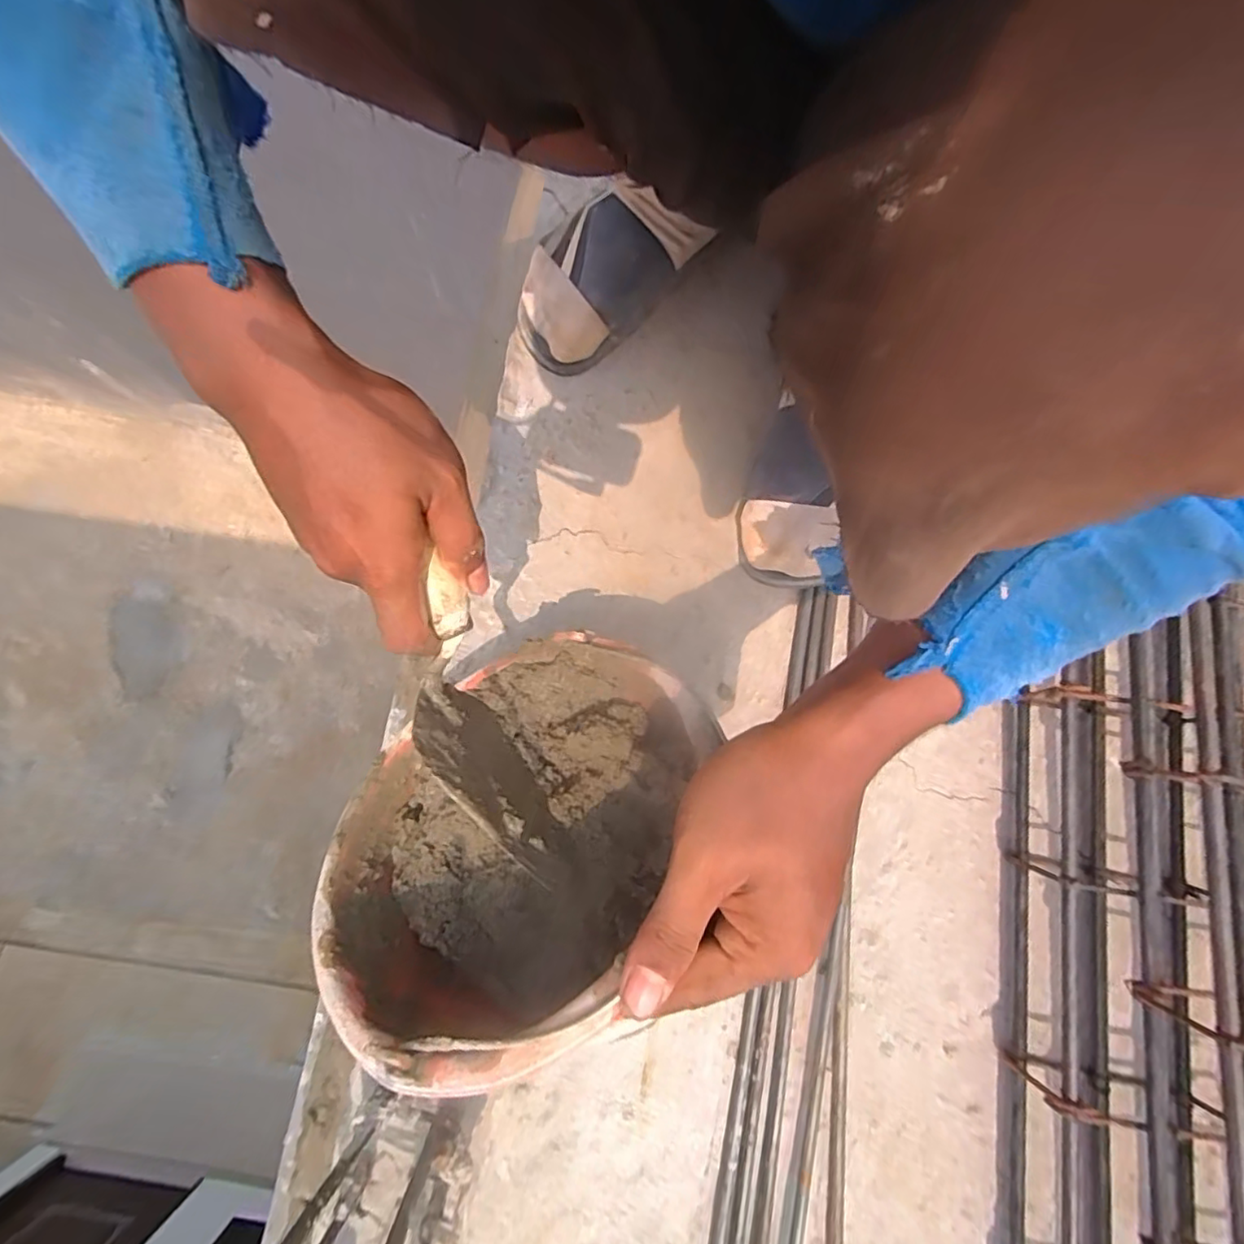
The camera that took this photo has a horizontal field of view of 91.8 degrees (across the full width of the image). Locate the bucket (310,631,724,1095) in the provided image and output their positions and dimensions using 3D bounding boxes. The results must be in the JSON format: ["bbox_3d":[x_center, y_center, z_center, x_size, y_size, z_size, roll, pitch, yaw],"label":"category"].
[{"bbox_3d":[-0.066,0.105,0.332,0.188,0.144,0.218,18,79,3],"label":"bucket"}]

